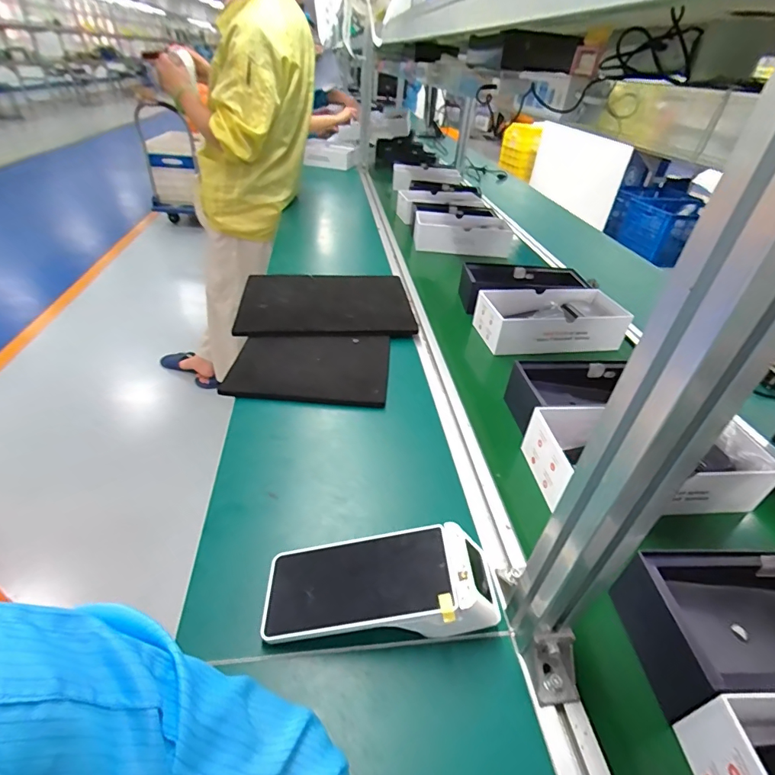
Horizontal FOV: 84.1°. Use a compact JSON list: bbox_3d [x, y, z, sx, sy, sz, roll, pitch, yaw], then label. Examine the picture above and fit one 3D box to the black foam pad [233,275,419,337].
[{"bbox_3d":[-0.121,-0.171,0.861,0.330,0.027,0.239,-2,37,-9],"label":"black foam pad"}]

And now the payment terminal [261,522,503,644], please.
[{"bbox_3d":[-0.006,0.178,0.388,0.207,0.065,0.088,3,36,-3],"label":"payment terminal"}]

